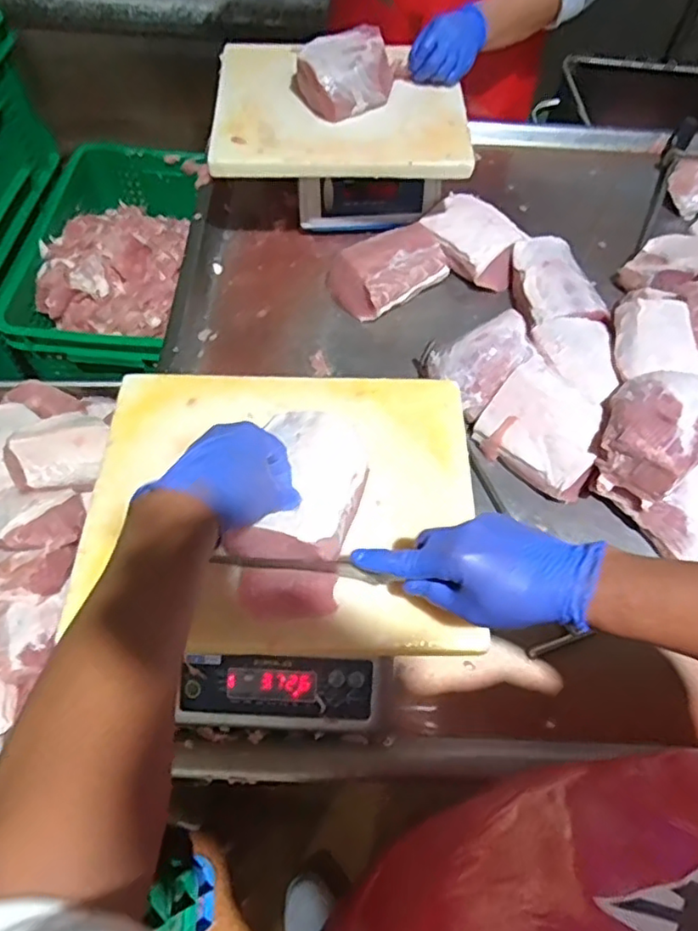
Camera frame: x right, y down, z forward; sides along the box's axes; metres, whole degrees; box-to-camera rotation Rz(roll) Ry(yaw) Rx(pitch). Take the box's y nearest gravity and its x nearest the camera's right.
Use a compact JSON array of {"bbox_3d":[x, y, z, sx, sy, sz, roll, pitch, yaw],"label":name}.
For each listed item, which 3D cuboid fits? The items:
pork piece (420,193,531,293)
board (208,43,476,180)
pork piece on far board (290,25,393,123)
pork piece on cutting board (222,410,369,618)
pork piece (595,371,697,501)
[{"bbox_3d":[0.199,-0.354,0.986,0.113,0.077,0.173,-33,65,-20],"label":"pork piece"},{"bbox_3d":[-0.012,-0.537,0.926,0.372,0.026,0.292,1,63,-1],"label":"board"},{"bbox_3d":[-0.012,-0.580,0.900,0.119,0.074,0.120,-30,64,-19],"label":"pork piece on far board"},{"bbox_3d":[-0.042,0.035,0.557,0.097,0.047,0.188,12,67,5],"label":"pork piece on cutting board"},{"bbox_3d":[0.371,-0.049,0.739,0.117,0.065,0.164,32,62,16],"label":"pork piece"}]

